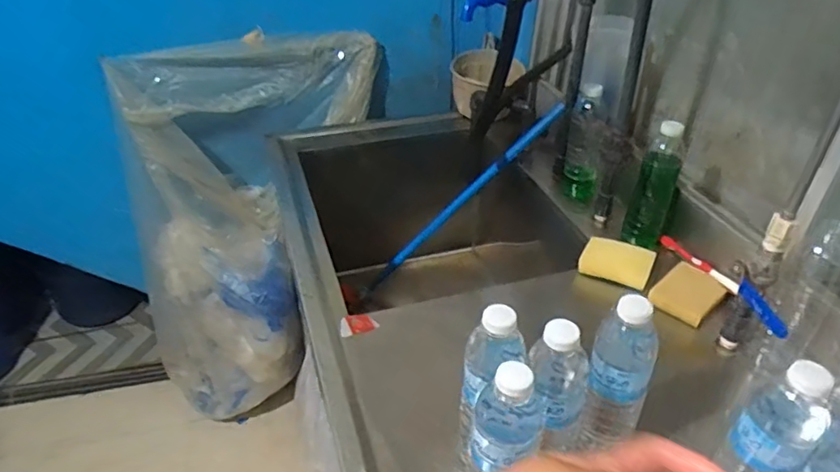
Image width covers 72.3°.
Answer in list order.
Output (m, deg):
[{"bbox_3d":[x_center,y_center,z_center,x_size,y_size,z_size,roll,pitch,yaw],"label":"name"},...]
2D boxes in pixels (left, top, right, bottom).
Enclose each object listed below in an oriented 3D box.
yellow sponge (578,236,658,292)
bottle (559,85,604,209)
[{"bbox_3d":[0.307,0.040,0.895,0.103,0.022,0.088,22,41,24],"label":"yellow sponge"},{"bbox_3d":[0.298,-0.156,1.037,0.067,0.222,0.058,9,37,9],"label":"bottle"}]

